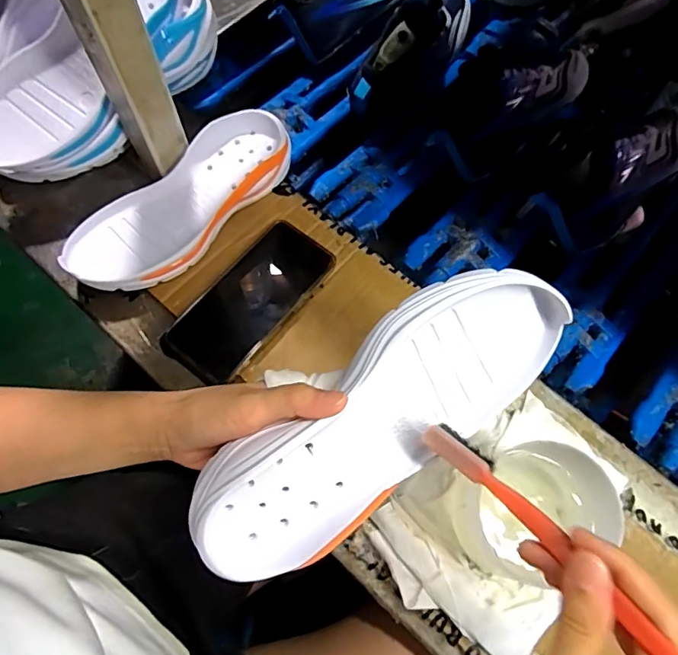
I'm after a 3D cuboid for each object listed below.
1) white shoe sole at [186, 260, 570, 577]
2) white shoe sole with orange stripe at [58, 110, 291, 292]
[{"bbox_3d":[0.025,0.054,0.306,0.243,0.050,0.094,-38,112,-4],"label":"white shoe sole"},{"bbox_3d":[-0.148,-0.118,0.489,0.238,0.049,0.092,-38,72,-14],"label":"white shoe sole with orange stripe"}]

